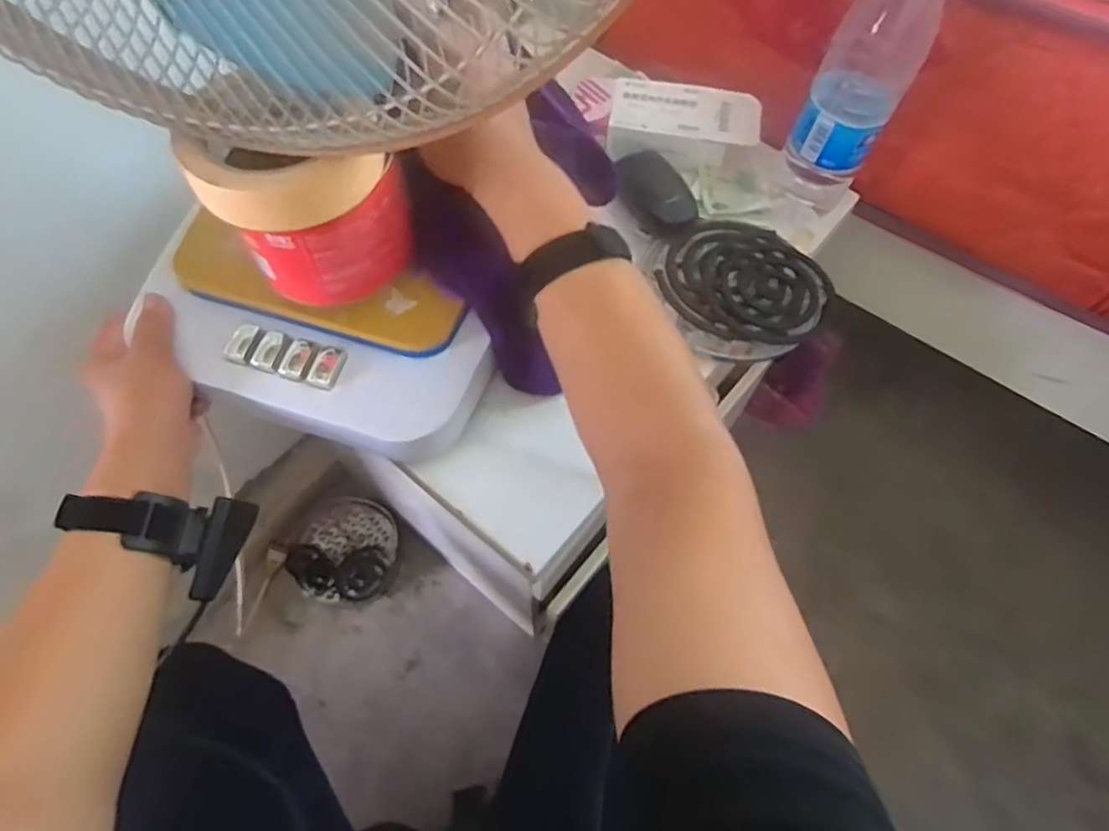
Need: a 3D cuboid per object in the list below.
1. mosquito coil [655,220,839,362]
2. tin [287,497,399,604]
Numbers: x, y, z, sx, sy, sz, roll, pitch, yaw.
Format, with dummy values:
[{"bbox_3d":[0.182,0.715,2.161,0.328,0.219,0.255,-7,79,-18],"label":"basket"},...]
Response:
[{"bbox_3d":[0.152,-0.105,0.529,0.121,0.018,0.128,0,69,0],"label":"mosquito coil"},{"bbox_3d":[-0.284,0.179,0.882,0.132,0.042,0.139,-2,59,0],"label":"tin"}]

